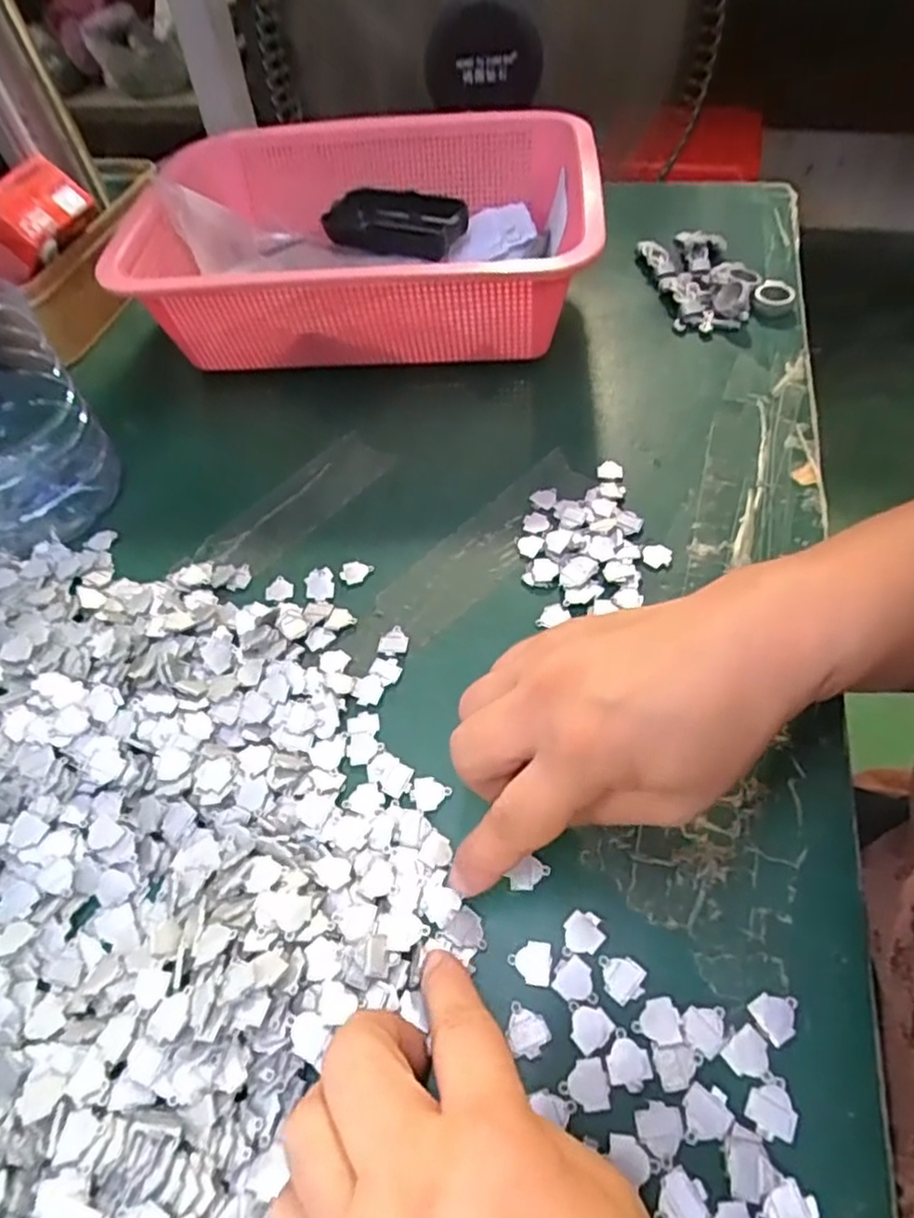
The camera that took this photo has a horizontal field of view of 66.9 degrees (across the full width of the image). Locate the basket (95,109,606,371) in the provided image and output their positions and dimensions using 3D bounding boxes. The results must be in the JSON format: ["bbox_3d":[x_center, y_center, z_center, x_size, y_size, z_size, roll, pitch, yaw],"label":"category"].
[{"bbox_3d":[-0.058,-0.245,0.473,0.286,0.092,0.207,1,54,6],"label":"basket"}]

